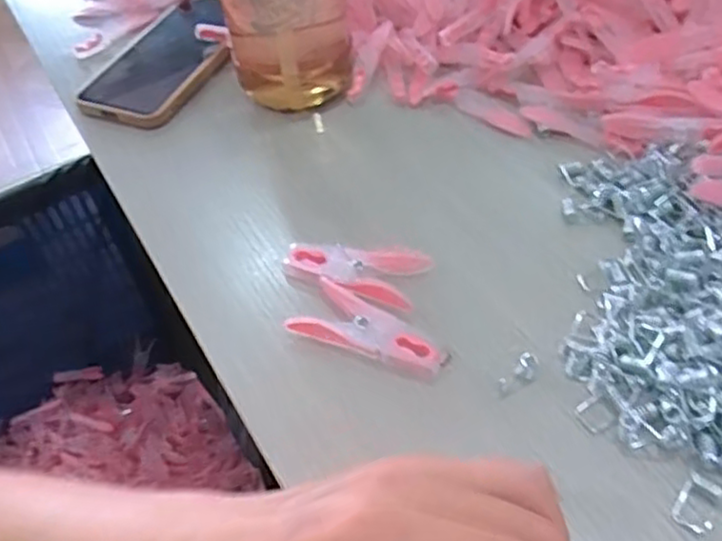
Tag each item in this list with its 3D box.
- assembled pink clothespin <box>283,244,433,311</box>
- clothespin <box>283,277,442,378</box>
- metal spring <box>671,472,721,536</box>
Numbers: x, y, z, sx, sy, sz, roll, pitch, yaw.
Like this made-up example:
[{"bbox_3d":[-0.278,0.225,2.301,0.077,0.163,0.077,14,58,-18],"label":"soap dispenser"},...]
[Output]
[{"bbox_3d":[-0.003,-0.001,0.380,0.075,0.018,0.039,19,53,21],"label":"assembled pink clothespin"},{"bbox_3d":[0.003,0.033,0.349,0.077,0.015,0.032,25,56,25],"label":"clothespin"},{"bbox_3d":[0.136,0.093,0.282,0.015,0.004,0.023,26,56,26],"label":"metal spring"}]

